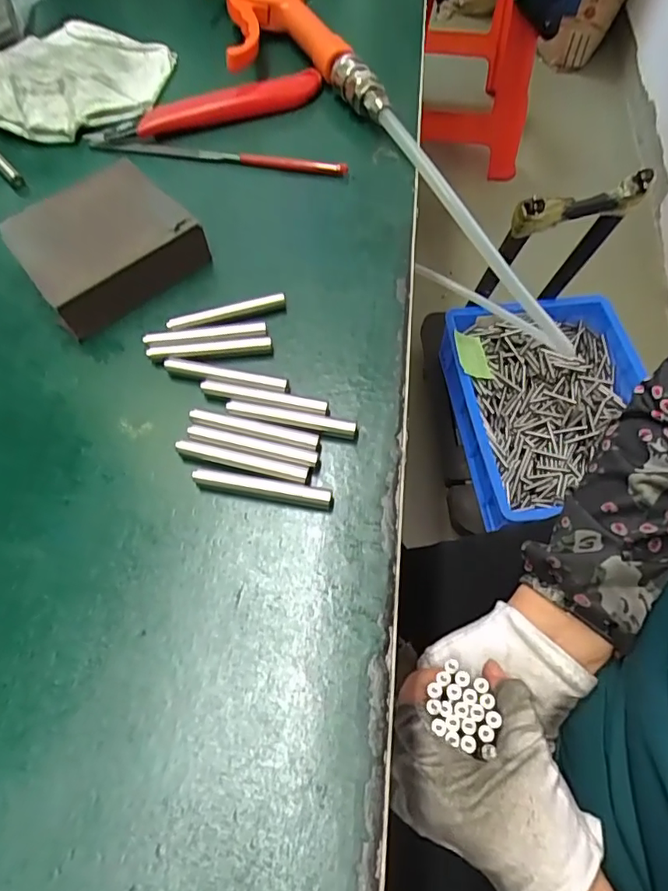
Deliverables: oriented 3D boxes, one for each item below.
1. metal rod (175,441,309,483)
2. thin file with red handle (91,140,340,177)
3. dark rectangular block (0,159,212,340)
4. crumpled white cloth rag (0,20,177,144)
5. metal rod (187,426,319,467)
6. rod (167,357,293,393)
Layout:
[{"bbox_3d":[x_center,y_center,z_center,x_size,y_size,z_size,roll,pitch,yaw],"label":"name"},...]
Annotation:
[{"bbox_3d":[-0.039,0.006,0.219,0.057,0.004,0.007,13,64,7],"label":"metal rod"},{"bbox_3d":[-0.069,-0.171,0.311,0.152,0.008,0.007,9,63,5],"label":"thin file with red handle"},{"bbox_3d":[-0.114,-0.100,0.263,0.077,0.030,0.060,-39,69,-17],"label":"dark rectangular block"},{"bbox_3d":[-0.163,-0.226,0.327,0.099,0.024,0.105,20,65,10],"label":"crumpled white cloth rag"},{"bbox_3d":[-0.035,0.000,0.222,0.057,0.004,0.007,12,64,7],"label":"metal rod"},{"bbox_3d":[-0.049,-0.033,0.239,0.058,0.004,0.007,12,64,7],"label":"rod"}]

